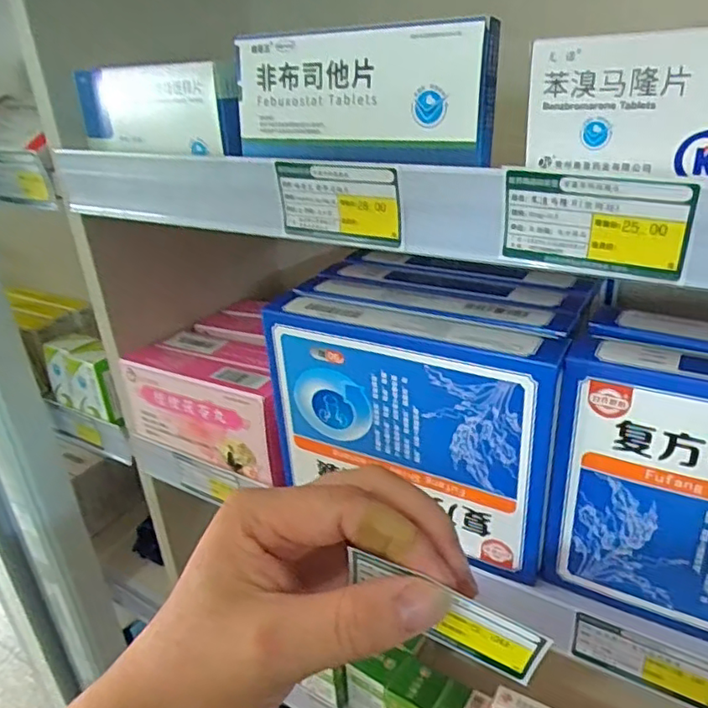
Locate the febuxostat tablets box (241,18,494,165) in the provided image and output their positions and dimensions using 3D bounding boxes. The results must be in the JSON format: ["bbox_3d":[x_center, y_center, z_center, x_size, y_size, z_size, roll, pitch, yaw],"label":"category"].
[{"bbox_3d":[0.002,-0.130,0.306,0.139,0.059,0.023,12,31,29],"label":"febuxostat tablets box"}]

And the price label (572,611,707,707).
[{"bbox_3d":[0.150,0.158,0.311,0.070,0.033,0.006,13,32,30],"label":"price label"}]

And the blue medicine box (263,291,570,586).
[{"bbox_3d":[0.029,0.043,0.356,0.173,0.132,0.034,16,33,33],"label":"blue medicine box"}]

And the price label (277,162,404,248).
[{"bbox_3d":[-0.008,-0.075,0.302,0.071,0.037,0.007,14,32,31],"label":"price label"}]

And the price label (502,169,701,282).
[{"bbox_3d":[0.094,-0.051,0.239,0.069,0.037,0.005,13,32,30],"label":"price label"}]

